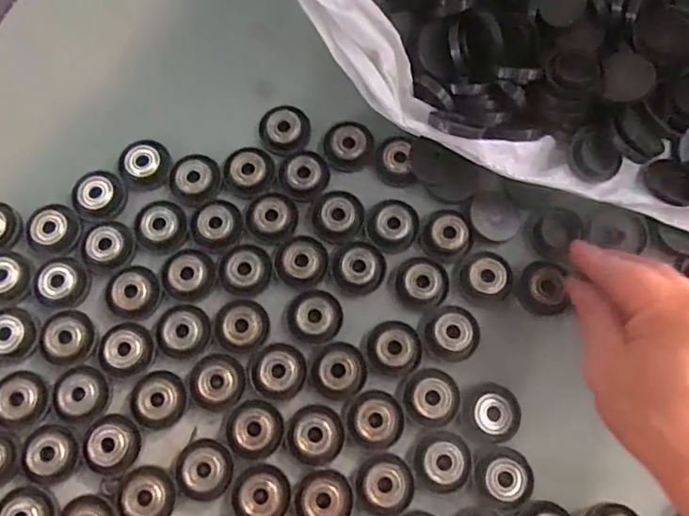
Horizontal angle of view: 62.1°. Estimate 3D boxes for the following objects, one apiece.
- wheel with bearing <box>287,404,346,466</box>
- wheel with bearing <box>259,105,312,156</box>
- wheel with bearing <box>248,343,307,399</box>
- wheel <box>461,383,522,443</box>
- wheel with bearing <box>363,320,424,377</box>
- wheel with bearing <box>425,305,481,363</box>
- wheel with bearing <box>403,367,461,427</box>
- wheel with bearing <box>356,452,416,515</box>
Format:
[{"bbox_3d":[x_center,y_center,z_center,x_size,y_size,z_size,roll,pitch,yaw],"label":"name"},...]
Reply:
[{"bbox_3d":[-0.016,0.098,0.315,0.031,0.008,0.031,0,75,0],"label":"wheel with bearing"},{"bbox_3d":[-0.038,-0.082,0.367,0.031,0.013,0.035,19,75,5],"label":"wheel with bearing"},{"bbox_3d":[-0.038,0.063,0.324,0.031,0.006,0.031,0,75,0],"label":"wheel with bearing"},{"bbox_3d":[0.083,0.086,0.318,0.032,0.008,0.031,0,75,0],"label":"wheel"},{"bbox_3d":[0.029,0.051,0.328,0.032,0.008,0.031,0,75,0],"label":"wheel with bearing"},{"bbox_3d":[0.063,0.043,0.331,0.030,0.007,0.032,0,75,0],"label":"wheel with bearing"},{"bbox_3d":[0.050,0.078,0.320,0.031,0.008,0.031,0,75,0],"label":"wheel with bearing"},{"bbox_3d":[0.023,0.122,0.308,0.031,0.010,0.030,0,75,0],"label":"wheel with bearing"}]

